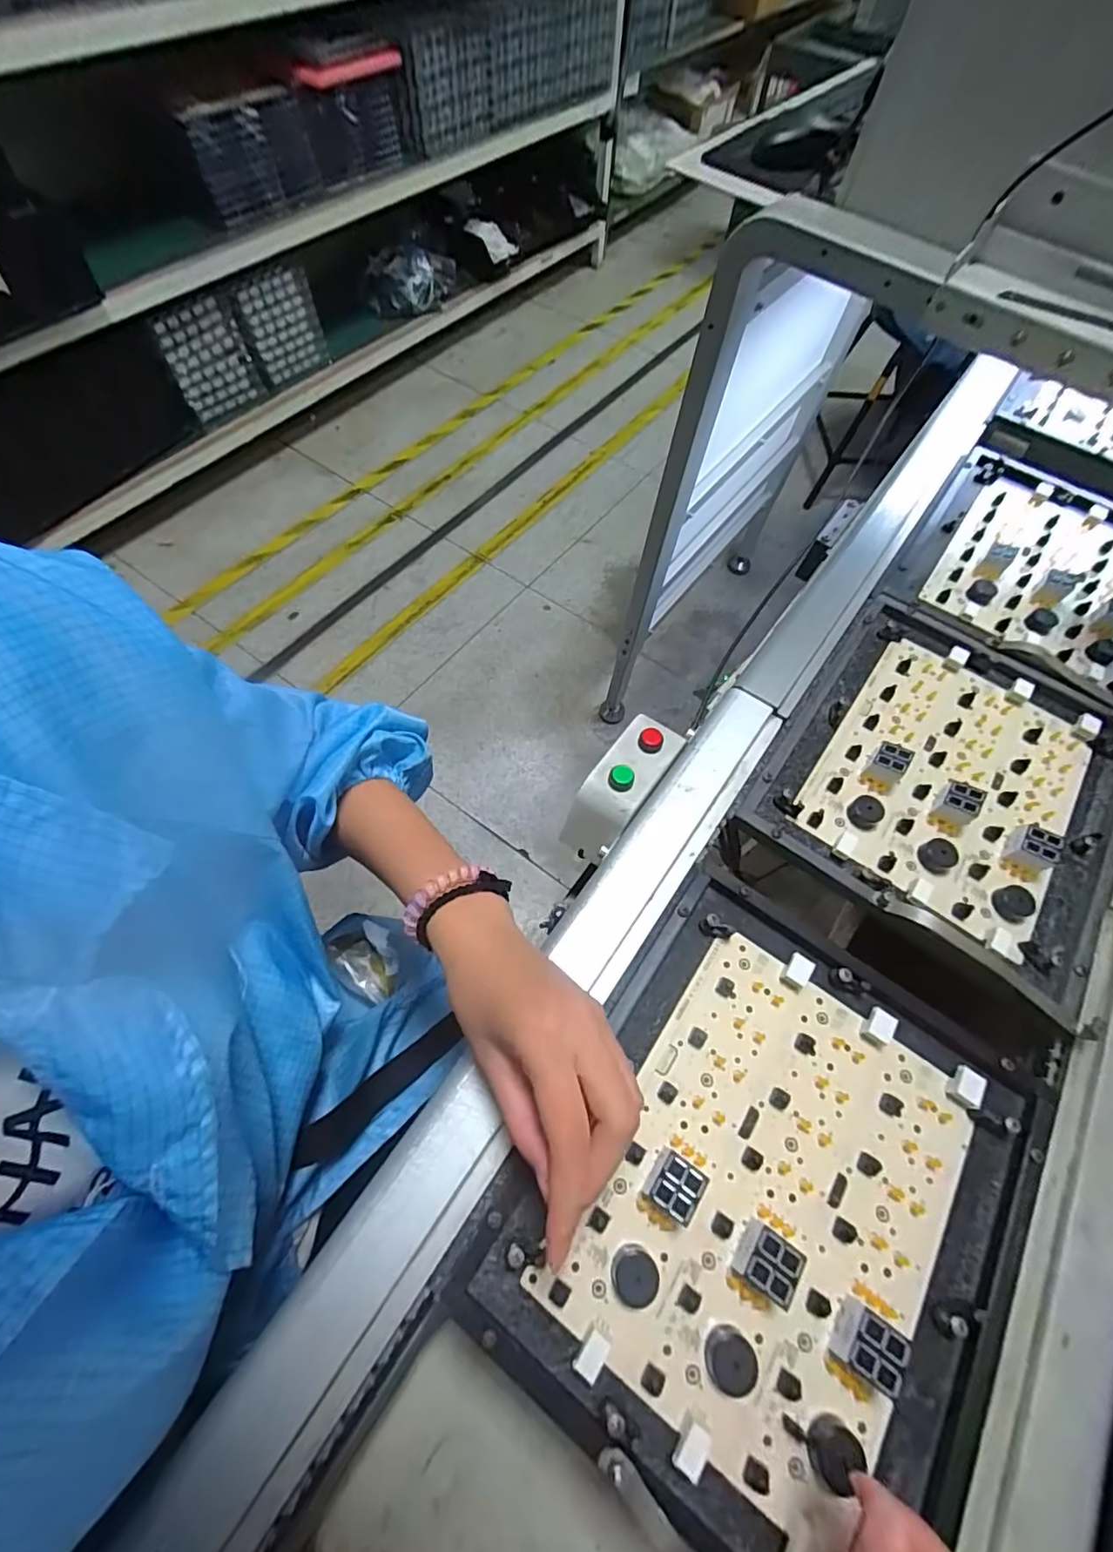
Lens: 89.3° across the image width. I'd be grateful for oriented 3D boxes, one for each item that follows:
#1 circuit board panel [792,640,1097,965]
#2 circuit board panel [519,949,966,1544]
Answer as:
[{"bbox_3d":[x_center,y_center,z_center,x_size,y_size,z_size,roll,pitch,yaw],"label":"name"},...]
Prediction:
[{"bbox_3d":[0.298,-0.007,0.419,0.164,0.022,0.228,36,66,14],"label":"circuit board panel"},{"bbox_3d":[0.114,0.213,0.294,0.164,0.018,0.214,35,66,14],"label":"circuit board panel"}]

